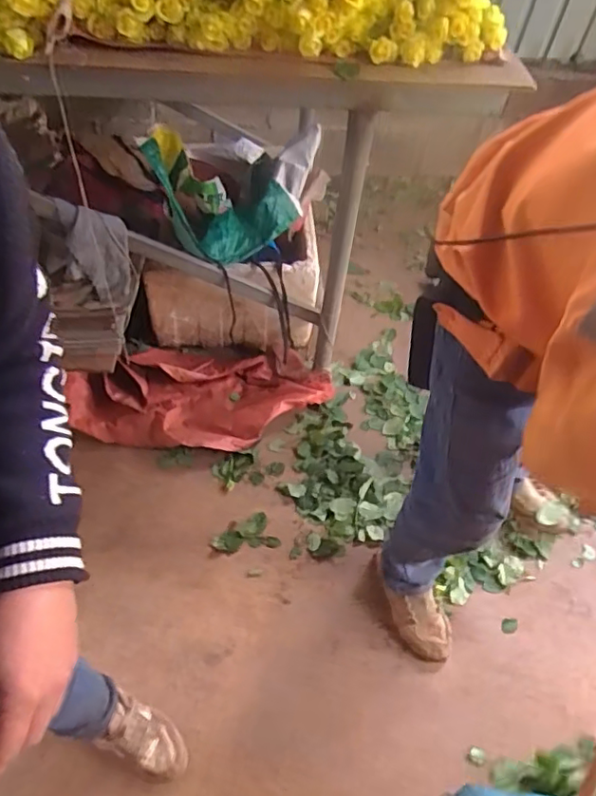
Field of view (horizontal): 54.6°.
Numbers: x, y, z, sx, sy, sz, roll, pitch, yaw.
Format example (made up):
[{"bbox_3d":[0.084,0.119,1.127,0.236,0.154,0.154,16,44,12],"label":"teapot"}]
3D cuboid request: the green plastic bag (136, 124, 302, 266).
[{"bbox_3d":[-0.167,-0.488,1.379,0.356,0.255,0.236,-3,52,-8],"label":"green plastic bag"}]

